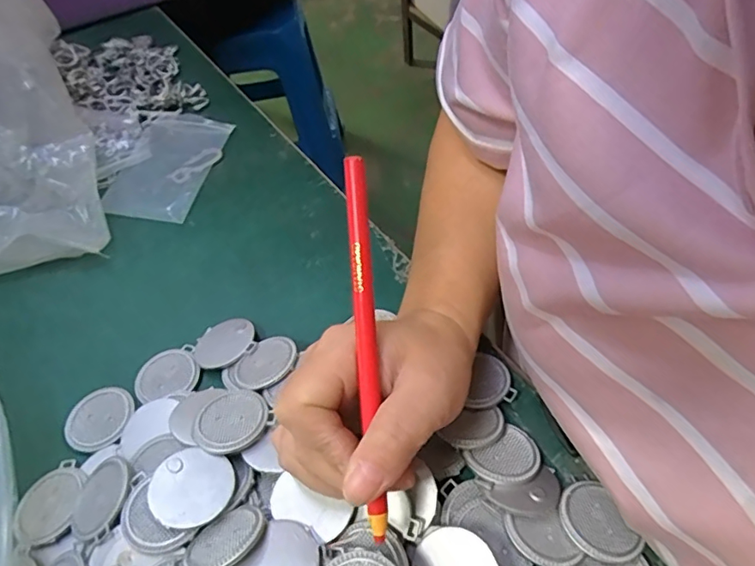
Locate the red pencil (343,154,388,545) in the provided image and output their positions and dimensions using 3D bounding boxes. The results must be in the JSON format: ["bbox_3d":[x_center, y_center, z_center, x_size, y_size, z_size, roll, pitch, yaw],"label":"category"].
[{"bbox_3d":[-0.004,0.025,0.225,0.010,0.006,0.159,-4,87,3],"label":"red pencil"}]

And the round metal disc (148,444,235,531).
[{"bbox_3d":[-0.093,0.102,0.264,0.039,0.004,0.039,3,45,-3],"label":"round metal disc"}]

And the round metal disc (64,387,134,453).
[{"bbox_3d":[-0.170,0.082,0.321,0.040,0.004,0.041,-3,51,4],"label":"round metal disc"}]

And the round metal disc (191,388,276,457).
[{"bbox_3d":[-0.081,0.075,0.289,0.039,0.005,0.039,-3,51,4],"label":"round metal disc"}]

